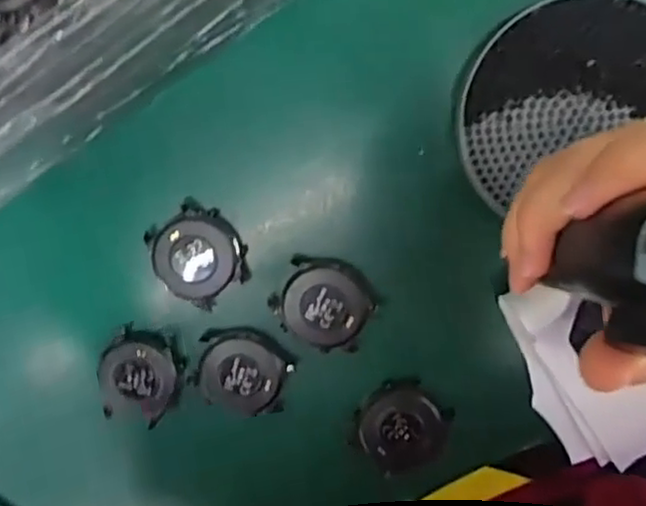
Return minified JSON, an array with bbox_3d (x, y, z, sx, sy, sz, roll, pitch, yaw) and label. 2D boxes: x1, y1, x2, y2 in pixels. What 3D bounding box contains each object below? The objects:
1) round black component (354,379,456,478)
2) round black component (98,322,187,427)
[{"bbox_3d":[0.043,0.093,0.377,0.044,0.012,0.046,1,101,4],"label":"round black component"},{"bbox_3d":[-0.098,0.066,0.381,0.043,0.011,0.050,21,102,0],"label":"round black component"}]

